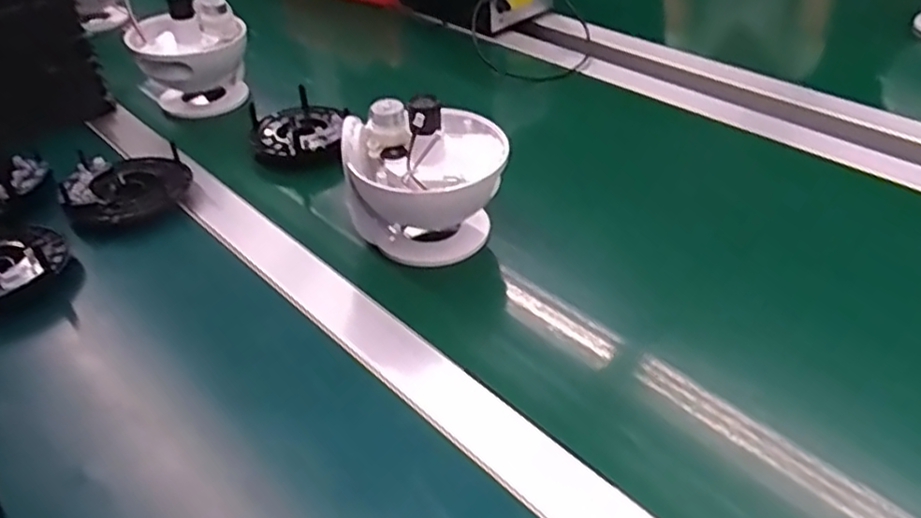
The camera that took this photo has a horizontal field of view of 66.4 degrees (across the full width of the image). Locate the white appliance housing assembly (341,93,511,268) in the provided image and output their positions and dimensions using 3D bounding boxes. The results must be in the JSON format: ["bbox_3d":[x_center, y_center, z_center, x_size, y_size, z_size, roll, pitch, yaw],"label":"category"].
[{"bbox_3d":[-0.025,-0.051,0.526,0.114,0.135,0.096,-2,38,-1],"label":"white appliance housing assembly"}]

